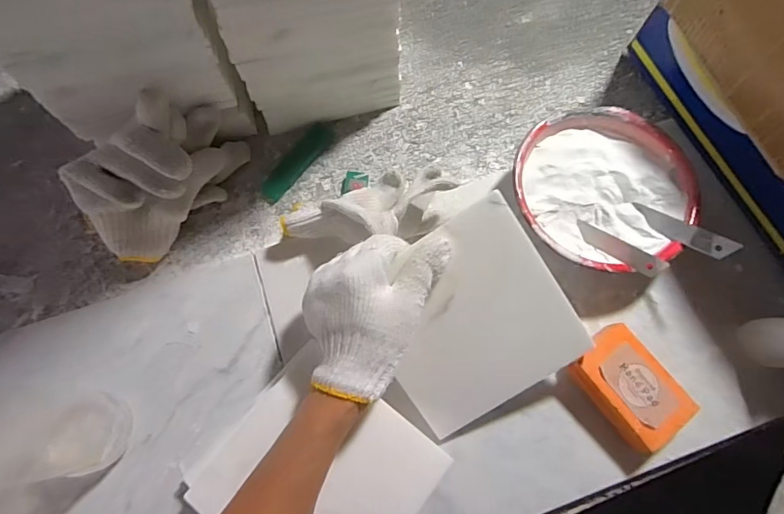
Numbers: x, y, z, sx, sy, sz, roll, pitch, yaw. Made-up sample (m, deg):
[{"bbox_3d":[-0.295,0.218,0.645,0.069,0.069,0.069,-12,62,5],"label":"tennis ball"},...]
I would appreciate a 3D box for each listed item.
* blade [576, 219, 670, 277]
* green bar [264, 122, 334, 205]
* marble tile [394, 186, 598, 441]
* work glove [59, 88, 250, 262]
[{"bbox_3d":[0.202,-0.008,0.400,0.090,0.006,0.017,45,116,52],"label":"blade"},{"bbox_3d":[-0.104,-0.105,0.489,0.029,0.005,0.106,34,77,12],"label":"green bar"},{"bbox_3d":[0.063,0.053,0.362,0.147,0.005,0.148,-34,98,5],"label":"marble tile"},{"bbox_3d":[-0.215,-0.074,0.420,0.157,0.099,0.083,-36,75,-9],"label":"work glove"}]

